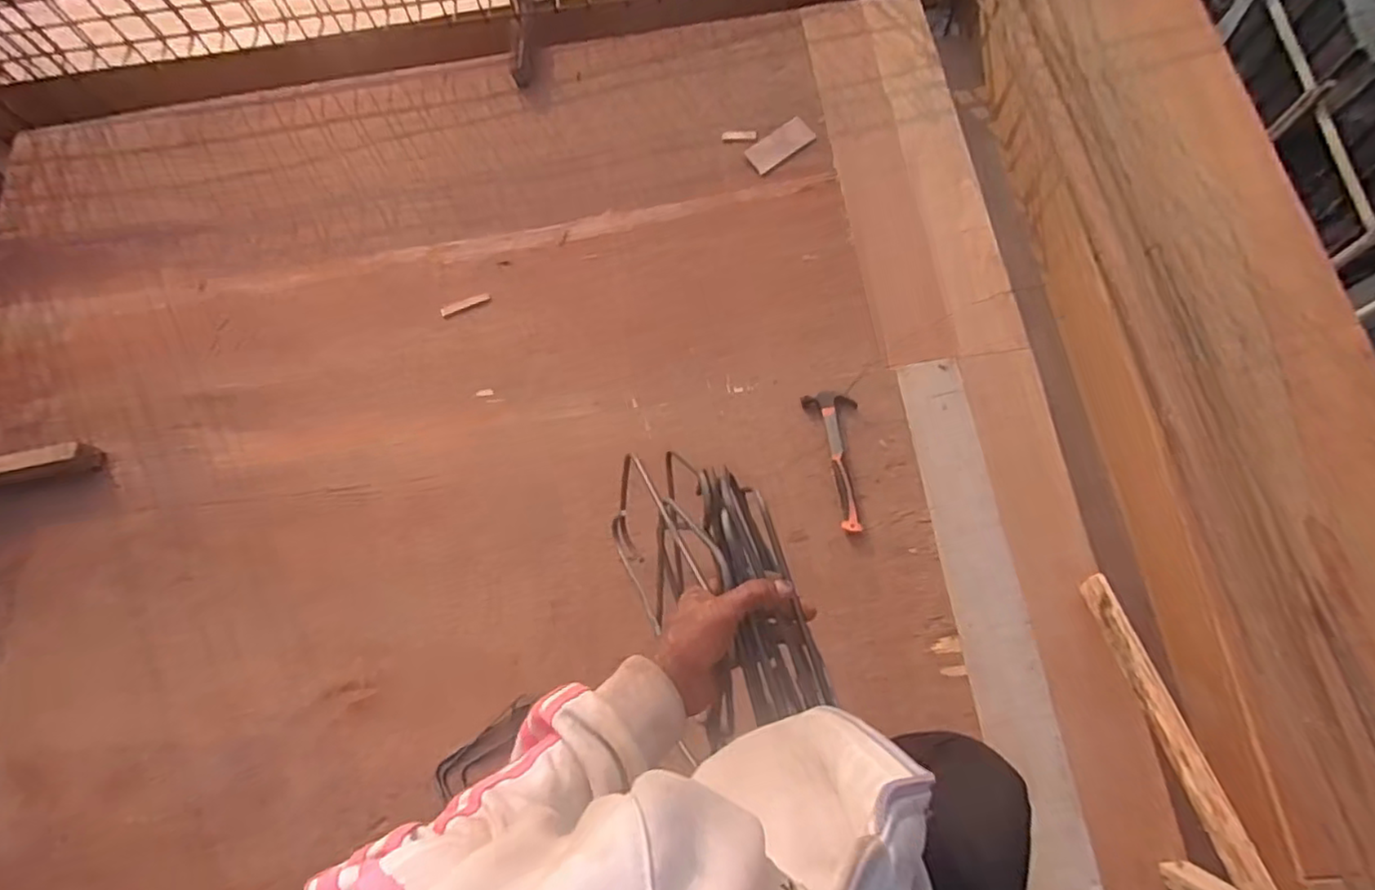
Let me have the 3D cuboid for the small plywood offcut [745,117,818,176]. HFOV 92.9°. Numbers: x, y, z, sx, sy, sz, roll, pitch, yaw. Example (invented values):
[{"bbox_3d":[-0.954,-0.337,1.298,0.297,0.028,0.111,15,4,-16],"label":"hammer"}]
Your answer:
[{"bbox_3d":[0.243,-0.785,1.709,0.172,0.016,0.086,-31,79,8],"label":"small plywood offcut"}]

